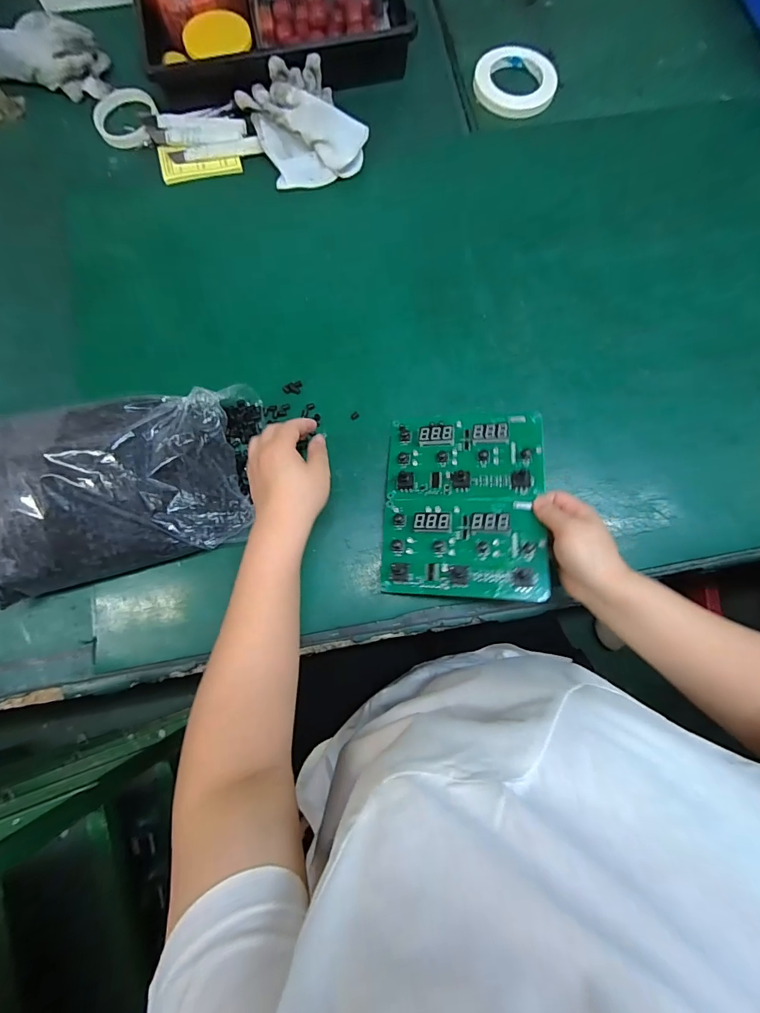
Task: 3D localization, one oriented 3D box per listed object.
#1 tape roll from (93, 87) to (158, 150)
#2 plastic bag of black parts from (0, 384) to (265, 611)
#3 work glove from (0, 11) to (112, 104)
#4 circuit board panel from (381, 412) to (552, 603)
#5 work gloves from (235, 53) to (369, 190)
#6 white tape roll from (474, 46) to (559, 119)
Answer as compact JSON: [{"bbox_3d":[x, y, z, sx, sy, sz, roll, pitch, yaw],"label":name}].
[{"bbox_3d":[-0.357,-0.547,0.593,0.089,0.014,0.098,-23,79,-5],"label":"tape roll"},{"bbox_3d":[-0.269,-0.025,0.440,0.281,0.085,0.180,-13,78,-3],"label":"plastic bag of black parts"},{"bbox_3d":[-0.465,-0.649,0.598,0.144,0.044,0.103,18,78,4],"label":"work glove"},{"bbox_3d":[0.087,-0.008,0.445,0.165,0.017,0.200,-1,72,14],"label":"circuit board panel"},{"bbox_3d":[-0.101,-0.521,0.572,0.140,0.043,0.168,-21,78,-5],"label":"work gloves"},{"bbox_3d":[0.196,-0.613,0.607,0.115,0.013,0.115,0,78,0],"label":"white tape roll"}]

